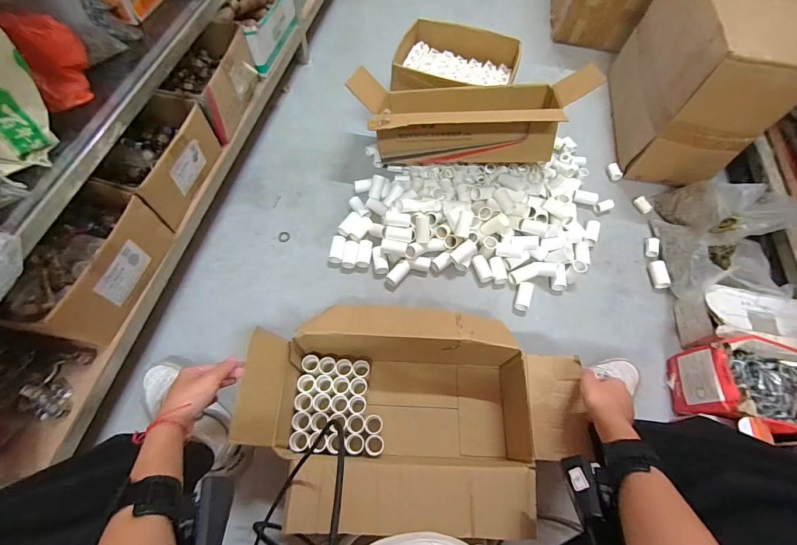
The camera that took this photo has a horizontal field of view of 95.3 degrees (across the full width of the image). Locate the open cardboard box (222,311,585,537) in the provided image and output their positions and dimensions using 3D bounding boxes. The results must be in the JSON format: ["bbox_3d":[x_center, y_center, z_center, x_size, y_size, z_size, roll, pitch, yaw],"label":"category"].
[{"bbox_3d":[0.033,0.209,0.574,0.441,0.193,0.317,3,64,-1],"label":"open cardboard box"}]

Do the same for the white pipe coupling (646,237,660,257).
[{"bbox_3d":[0.608,-0.061,0.867,0.029,0.023,0.048,15,64,6],"label":"white pipe coupling"}]

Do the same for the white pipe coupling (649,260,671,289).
[{"bbox_3d":[0.595,0.005,0.831,0.026,0.029,0.069,6,64,1],"label":"white pipe coupling"}]

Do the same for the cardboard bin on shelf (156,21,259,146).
[{"bbox_3d":[-0.412,-0.416,0.794,0.156,0.121,0.236,12,64,4],"label":"cardboard bin on shelf"}]

